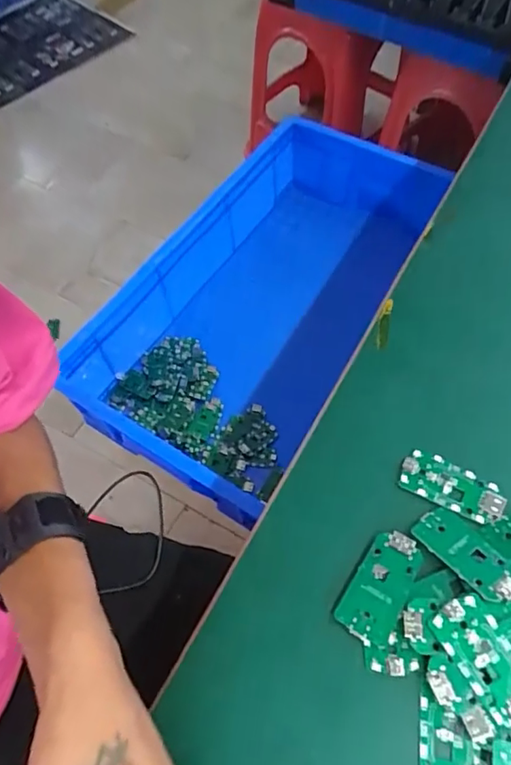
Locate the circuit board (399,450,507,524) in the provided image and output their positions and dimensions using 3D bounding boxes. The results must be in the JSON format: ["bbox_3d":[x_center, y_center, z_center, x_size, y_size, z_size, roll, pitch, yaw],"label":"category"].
[{"bbox_3d":[0.129,0.068,0.349,0.064,0.010,0.031,27,66,17],"label":"circuit board"}]

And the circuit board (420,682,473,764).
[{"bbox_3d":[0.098,0.192,0.276,0.025,0.006,0.052,7,61,7],"label":"circuit board"}]

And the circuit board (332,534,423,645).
[{"bbox_3d":[0.075,0.120,0.316,0.033,0.004,0.064,25,65,25],"label":"circuit board"}]

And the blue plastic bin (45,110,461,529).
[{"bbox_3d":[0.012,-0.124,0.888,0.339,0.252,0.660,23,65,15],"label":"blue plastic bin"}]

